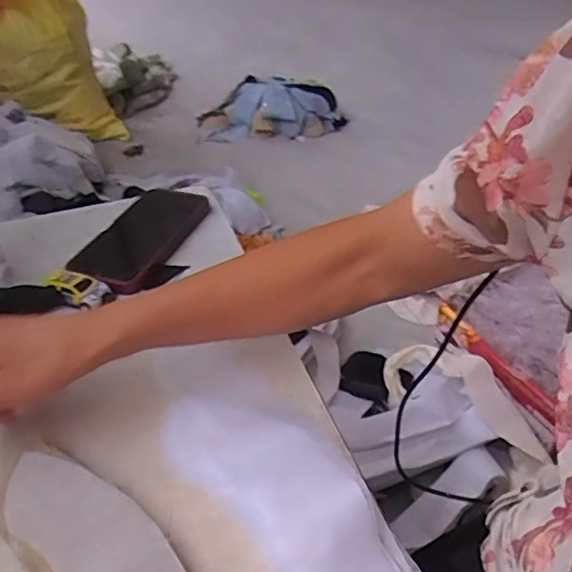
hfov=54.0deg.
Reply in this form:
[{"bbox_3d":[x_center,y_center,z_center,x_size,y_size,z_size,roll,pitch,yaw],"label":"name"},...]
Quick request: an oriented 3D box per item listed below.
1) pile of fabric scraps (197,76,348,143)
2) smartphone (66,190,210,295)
[{"bbox_3d":[-0.050,-0.552,1.779,0.463,0.139,0.186,-2,39,-1],"label":"pile of fabric scraps"},{"bbox_3d":[-0.149,-0.054,0.578,0.084,0.018,0.170,13,41,15],"label":"smartphone"}]

